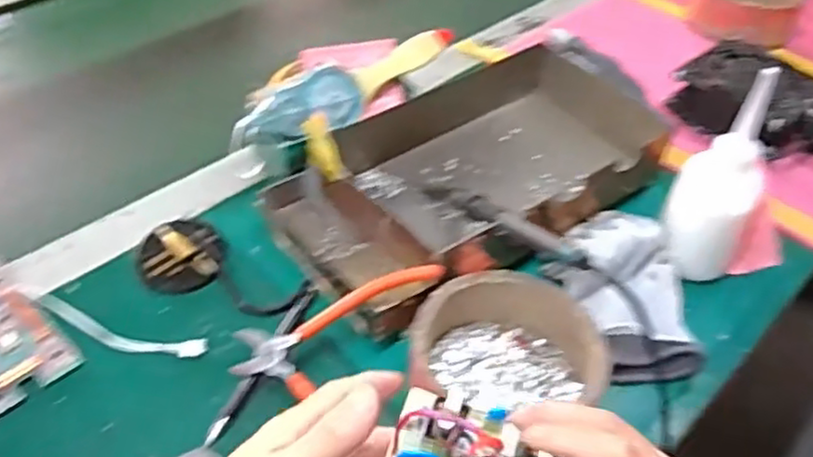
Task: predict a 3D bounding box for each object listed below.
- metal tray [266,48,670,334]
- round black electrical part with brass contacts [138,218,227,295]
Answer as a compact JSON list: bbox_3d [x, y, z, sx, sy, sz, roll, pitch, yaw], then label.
[{"bbox_3d":[0.053,-0.054,0.602,0.336,0.065,0.203,-25,52,-26],"label":"metal tray"},{"bbox_3d":[-0.175,0.020,0.542,0.063,0.020,0.056,-16,48,-20],"label":"round black electrical part with brass contacts"}]

